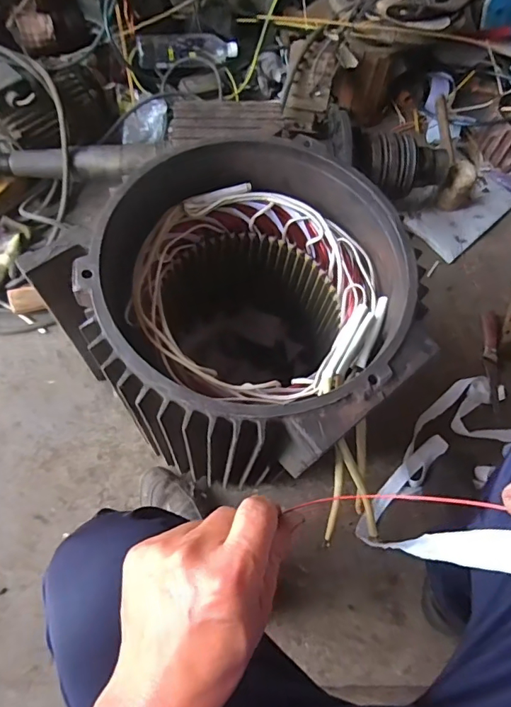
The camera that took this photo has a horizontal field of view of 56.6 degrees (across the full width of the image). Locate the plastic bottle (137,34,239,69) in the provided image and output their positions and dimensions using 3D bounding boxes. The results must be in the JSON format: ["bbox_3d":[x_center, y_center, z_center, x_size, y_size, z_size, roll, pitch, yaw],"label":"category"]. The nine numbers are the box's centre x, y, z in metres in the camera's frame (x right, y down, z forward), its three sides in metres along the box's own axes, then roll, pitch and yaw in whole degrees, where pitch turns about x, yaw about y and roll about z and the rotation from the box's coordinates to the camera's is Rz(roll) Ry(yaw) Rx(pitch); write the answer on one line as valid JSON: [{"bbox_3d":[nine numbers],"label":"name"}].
[{"bbox_3d":[-0.161,-0.731,1.147,0.236,0.058,0.056,-14,66,-9],"label":"plastic bottle"}]

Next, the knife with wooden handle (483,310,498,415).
[{"bbox_3d":[0.483,0.010,0.969,0.031,0.013,0.213,9,65,1],"label":"knife with wooden handle"}]

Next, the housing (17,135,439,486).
[{"bbox_3d":[-0.011,-0.009,0.714,0.378,0.459,0.344,38,69,14],"label":"housing"}]

